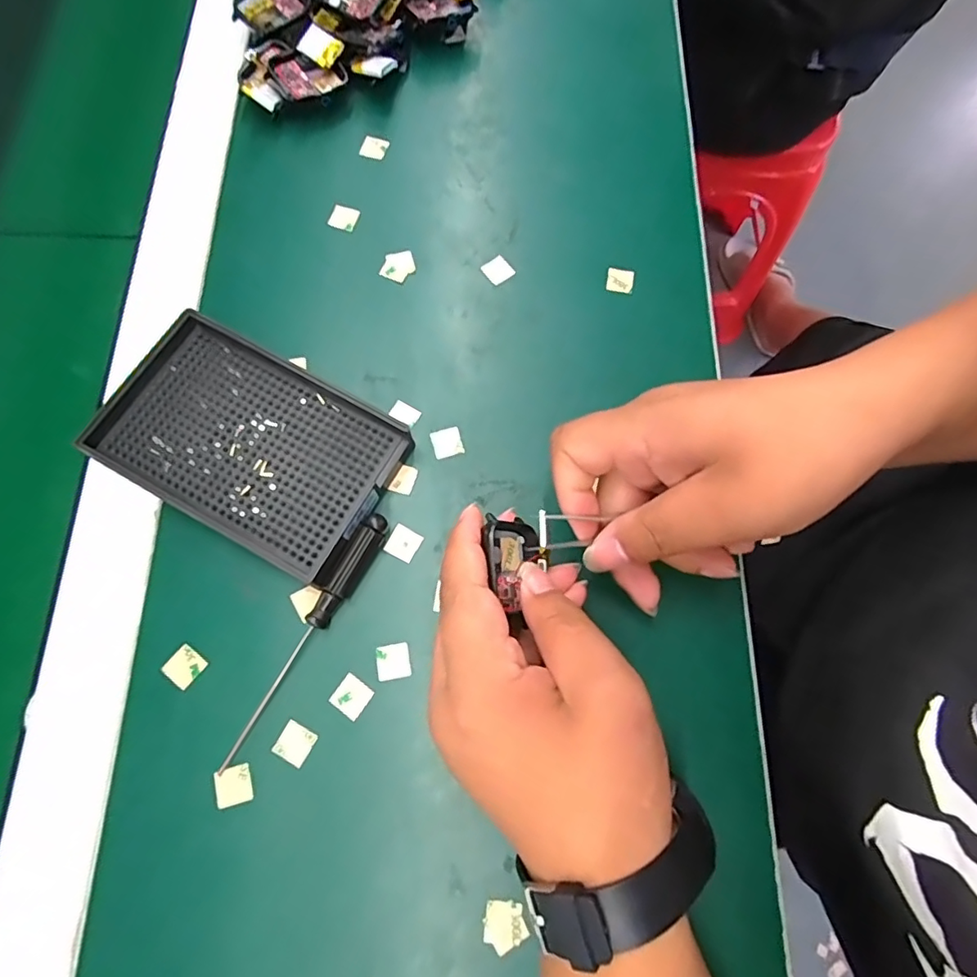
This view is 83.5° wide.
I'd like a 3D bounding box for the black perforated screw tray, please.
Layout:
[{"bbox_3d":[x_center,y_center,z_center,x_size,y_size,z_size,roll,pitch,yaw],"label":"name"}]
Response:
[{"bbox_3d":[-0.122,-0.024,0.280,0.144,0.025,0.090,28,75,7],"label":"black perforated screw tray"}]

